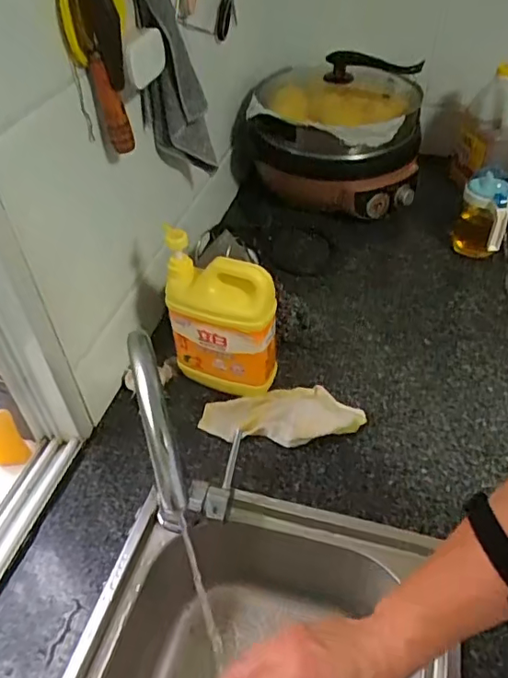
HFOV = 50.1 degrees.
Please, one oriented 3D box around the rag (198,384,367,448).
[{"bbox_3d":[0.040,0.108,0.774,0.224,0.029,0.089,-1,44,0],"label":"rag"}]

